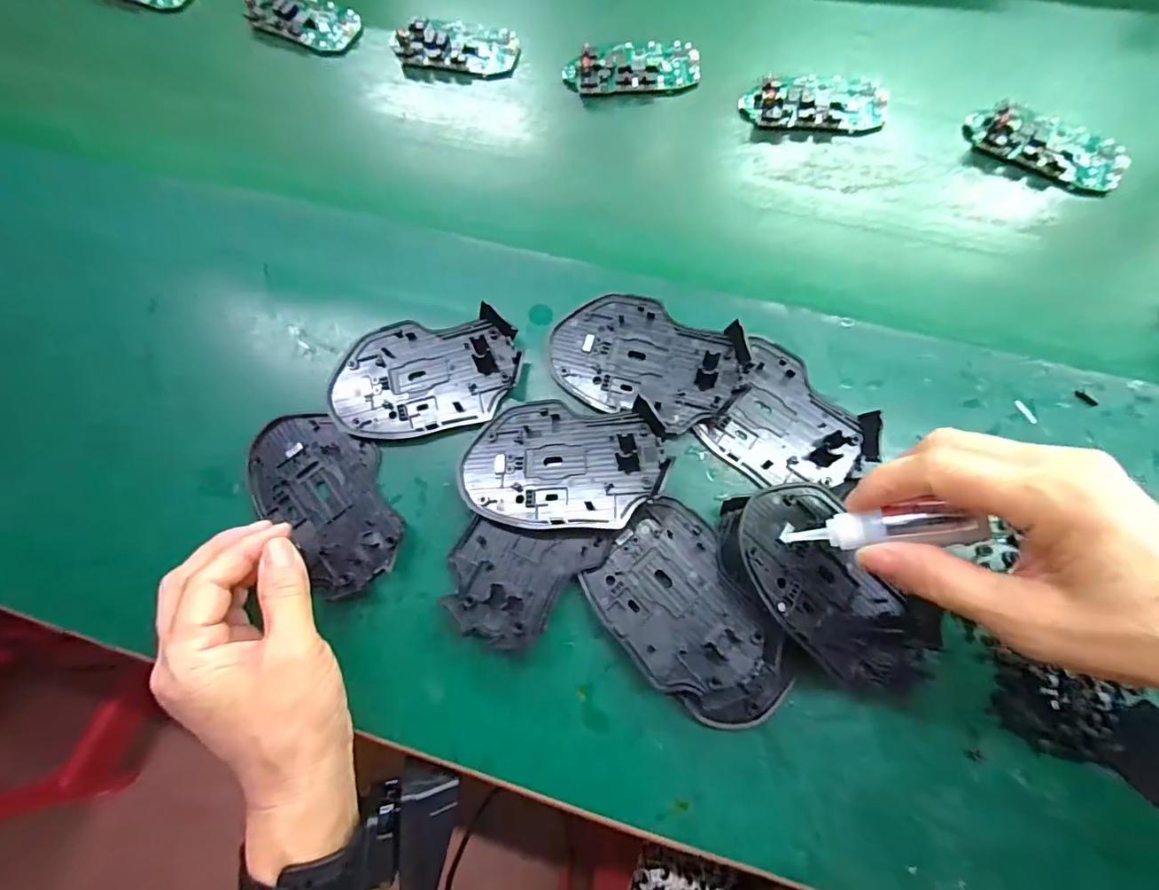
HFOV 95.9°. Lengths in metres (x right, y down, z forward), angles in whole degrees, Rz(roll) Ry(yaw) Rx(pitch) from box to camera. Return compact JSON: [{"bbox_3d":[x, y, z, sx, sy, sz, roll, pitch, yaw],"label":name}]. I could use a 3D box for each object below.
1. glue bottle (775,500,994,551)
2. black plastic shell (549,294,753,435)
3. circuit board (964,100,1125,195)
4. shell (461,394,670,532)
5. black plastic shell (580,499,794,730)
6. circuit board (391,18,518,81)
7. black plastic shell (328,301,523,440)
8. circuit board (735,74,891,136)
[{"bbox_3d":[0.132,0.038,0.233,0.079,0.013,0.016,-12,69,38],"label":"glue bottle"},{"bbox_3d":[0.039,-0.050,0.304,0.110,0.016,0.070,23,78,11],"label":"black plastic shell"},{"bbox_3d":[0.311,-0.201,0.351,0.098,0.011,0.044,28,79,12],"label":"circuit board"},{"bbox_3d":[-0.009,0.010,0.287,0.109,0.017,0.071,1,75,6],"label":"shell"},{"bbox_3d":[0.058,0.087,0.265,0.070,0.012,0.111,-40,75,-6],"label":"black plastic shell"},{"bbox_3d":[-0.093,-0.305,0.399,0.091,0.014,0.048,13,77,9],"label":"circuit board"},{"bbox_3d":[-0.091,-0.043,0.310,0.109,0.010,0.072,-10,74,3],"label":"black plastic shell"},{"bbox_3d":[0.165,-0.241,0.369,0.098,0.010,0.048,3,73,3],"label":"circuit board"}]

